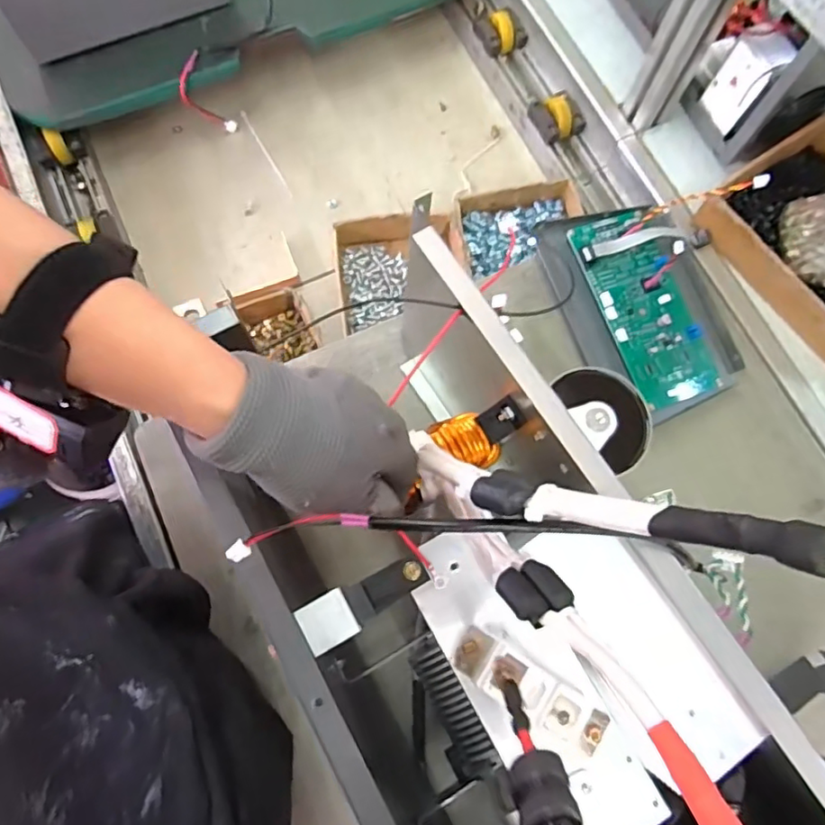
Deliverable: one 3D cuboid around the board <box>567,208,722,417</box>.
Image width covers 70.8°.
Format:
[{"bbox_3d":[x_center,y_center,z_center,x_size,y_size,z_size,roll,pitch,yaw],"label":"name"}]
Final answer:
[{"bbox_3d":[0.231,-0.104,0.572,0.090,0.012,0.200,-17,79,-11],"label":"board"}]

